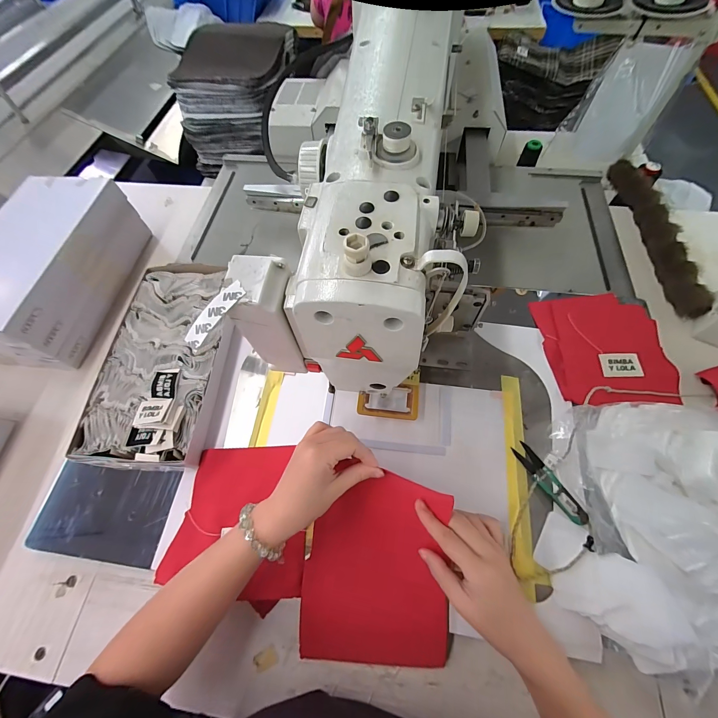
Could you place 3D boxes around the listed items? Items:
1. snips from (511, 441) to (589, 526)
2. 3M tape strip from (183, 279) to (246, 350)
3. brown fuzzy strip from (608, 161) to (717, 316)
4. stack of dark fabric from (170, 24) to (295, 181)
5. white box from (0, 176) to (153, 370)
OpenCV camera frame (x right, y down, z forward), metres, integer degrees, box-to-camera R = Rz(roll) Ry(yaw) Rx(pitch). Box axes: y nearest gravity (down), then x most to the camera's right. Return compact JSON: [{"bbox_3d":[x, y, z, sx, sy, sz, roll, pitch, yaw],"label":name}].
[{"bbox_3d":[0.233,0.149,0.386,0.023,0.012,0.102,-32,67,-13],"label":"snips"},{"bbox_3d":[-0.106,-0.033,0.231,0.014,0.006,0.056,38,87,18],"label":"3M tape strip"},{"bbox_3d":[0.527,-0.244,0.565,0.043,0.034,0.392,3,64,3],"label":"brown fuzzy strip"},{"bbox_3d":[-0.319,-0.683,0.836,0.250,0.199,0.294,12,65,8],"label":"stack of dark fabric"},{"bbox_3d":[-0.516,-0.149,0.542,0.168,0.138,0.312,5,64,4],"label":"white box"}]

